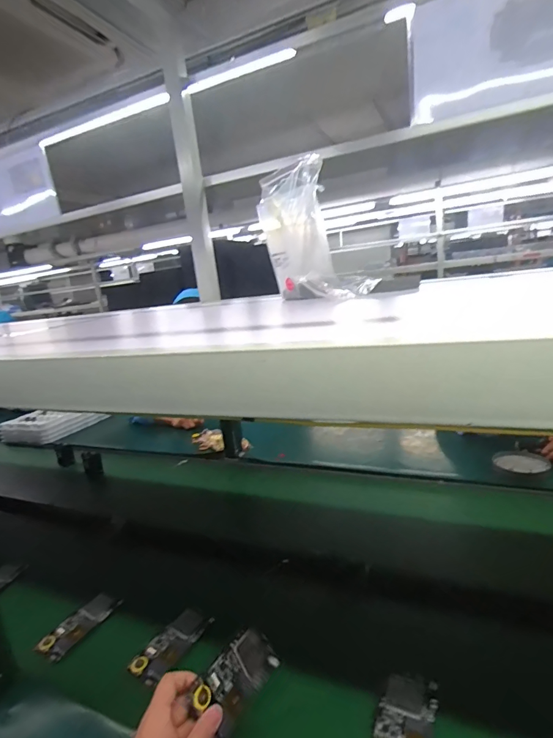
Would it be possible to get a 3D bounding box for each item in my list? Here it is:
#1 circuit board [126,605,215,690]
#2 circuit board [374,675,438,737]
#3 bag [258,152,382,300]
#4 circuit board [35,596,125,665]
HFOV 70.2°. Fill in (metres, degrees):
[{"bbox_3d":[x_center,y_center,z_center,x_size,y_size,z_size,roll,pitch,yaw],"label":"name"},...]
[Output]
[{"bbox_3d":[-0.155,0.407,0.586,0.059,0.009,0.114,4,18,37],"label":"circuit board"},{"bbox_3d":[0.146,0.404,0.445,0.061,0.010,0.119,0,16,27],"label":"circuit board"},{"bbox_3d":[0.074,-0.245,0.702,0.155,0.224,0.192,-11,15,-14],"label":"bag"},{"bbox_3d":[-0.321,0.417,0.644,0.048,0.005,0.120,21,35,31],"label":"circuit board"}]

